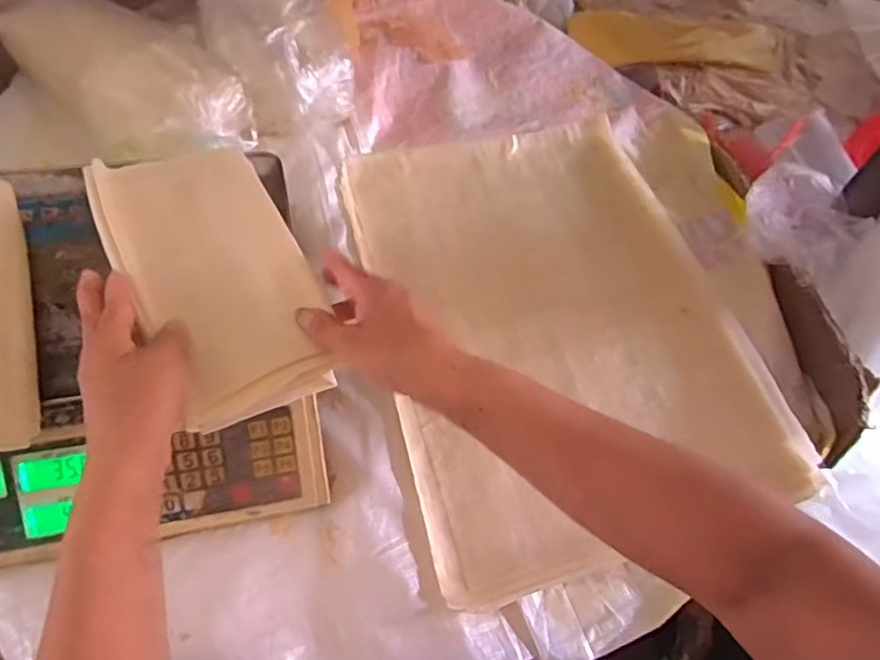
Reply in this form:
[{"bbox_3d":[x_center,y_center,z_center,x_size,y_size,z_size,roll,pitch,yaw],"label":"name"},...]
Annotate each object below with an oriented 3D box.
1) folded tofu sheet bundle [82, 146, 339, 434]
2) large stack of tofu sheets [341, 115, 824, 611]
[{"bbox_3d":[-0.166,-0.045,0.447,0.119,0.038,0.240,-25,63,-19],"label":"folded tofu sheet bundle"},{"bbox_3d":[0.105,-0.018,0.602,0.327,0.058,0.478,-10,59,-11],"label":"large stack of tofu sheets"}]

